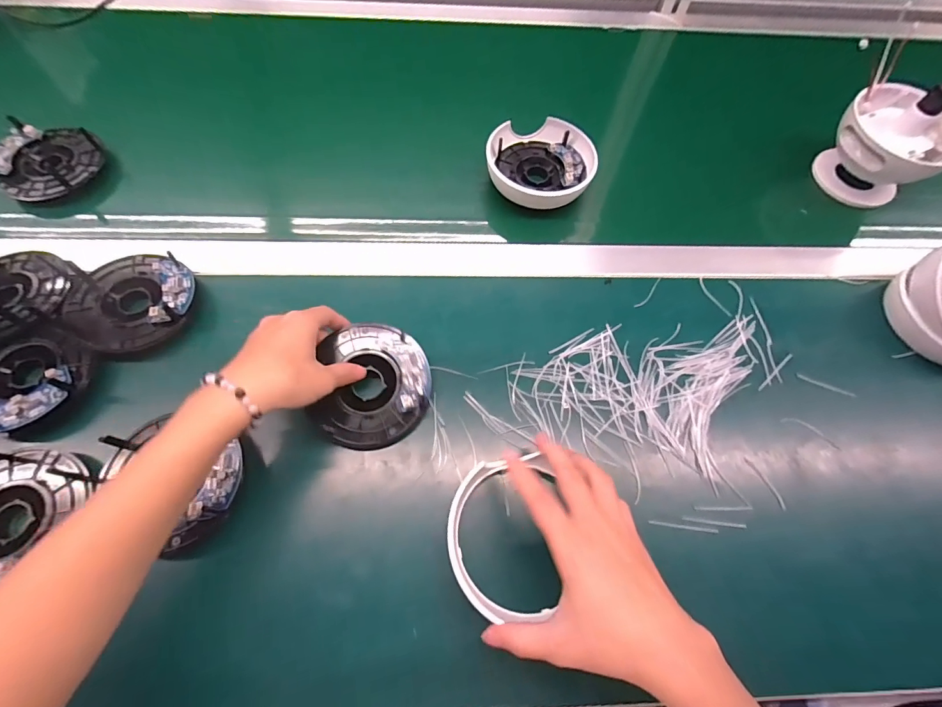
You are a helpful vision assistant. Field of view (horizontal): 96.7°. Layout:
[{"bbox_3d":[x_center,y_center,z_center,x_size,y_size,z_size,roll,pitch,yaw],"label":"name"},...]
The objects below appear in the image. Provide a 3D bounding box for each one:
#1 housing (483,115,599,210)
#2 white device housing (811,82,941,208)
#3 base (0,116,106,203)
[{"bbox_3d":[0.074,-0.212,0.463,0.112,0.037,0.095,-1,65,-4],"label":"housing"},{"bbox_3d":[0.454,-0.229,0.454,0.099,0.107,0.108,-38,73,-19],"label":"white device housing"},{"bbox_3d":[-0.447,-0.203,0.438,0.094,0.021,0.093,12,66,2],"label":"base"}]

